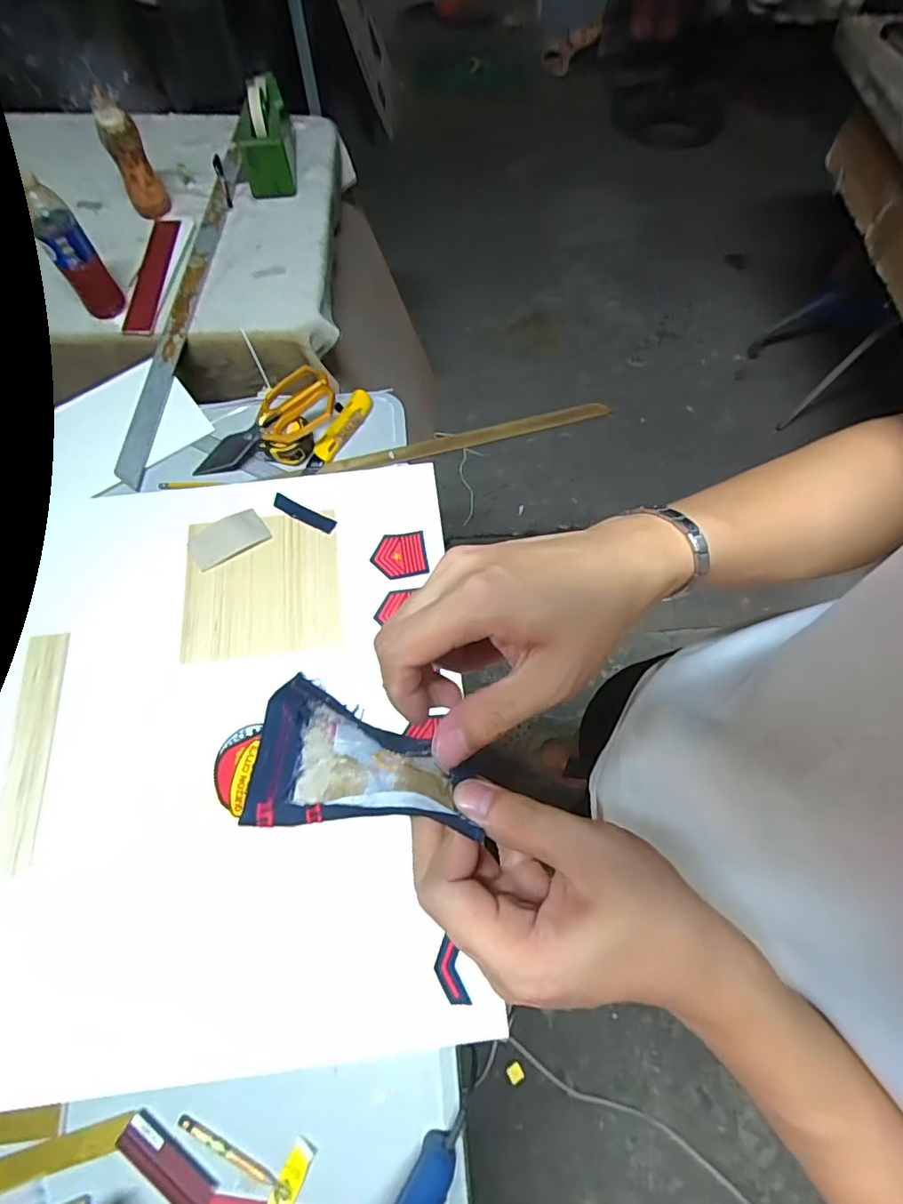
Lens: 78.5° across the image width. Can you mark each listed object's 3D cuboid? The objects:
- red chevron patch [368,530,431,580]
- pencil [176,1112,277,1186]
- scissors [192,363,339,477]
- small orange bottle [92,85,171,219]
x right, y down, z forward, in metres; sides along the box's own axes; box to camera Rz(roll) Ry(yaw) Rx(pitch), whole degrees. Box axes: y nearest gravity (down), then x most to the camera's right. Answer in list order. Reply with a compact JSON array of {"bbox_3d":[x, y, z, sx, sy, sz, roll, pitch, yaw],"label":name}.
[{"bbox_3d":[-0.068,-0.061,0.719,0.069,0.004,0.065,-10,66,0],"label":"red chevron patch"},{"bbox_3d":[-0.199,0.484,0.488,0.100,0.004,0.010,25,69,10],"label":"pencil"},{"bbox_3d":[-0.263,-0.244,0.769,0.220,0.024,0.097,-31,69,10],"label":"scissors"},{"bbox_3d":[-0.539,-0.744,0.929,0.053,0.158,0.066,42,73,16],"label":"small orange bottle"}]

